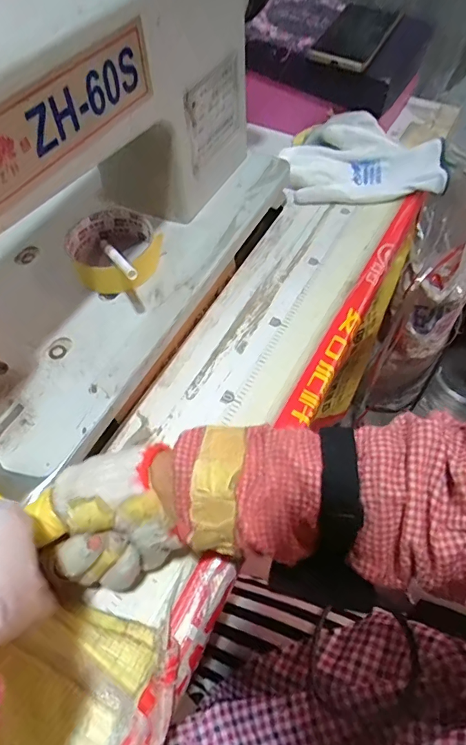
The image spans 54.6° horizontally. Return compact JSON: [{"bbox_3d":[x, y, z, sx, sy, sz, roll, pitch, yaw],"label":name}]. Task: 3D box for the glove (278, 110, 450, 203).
[{"bbox_3d":[0.164,-0.284,0.588,0.191,0.059,0.123,1,57,-2],"label":"glove"}]

